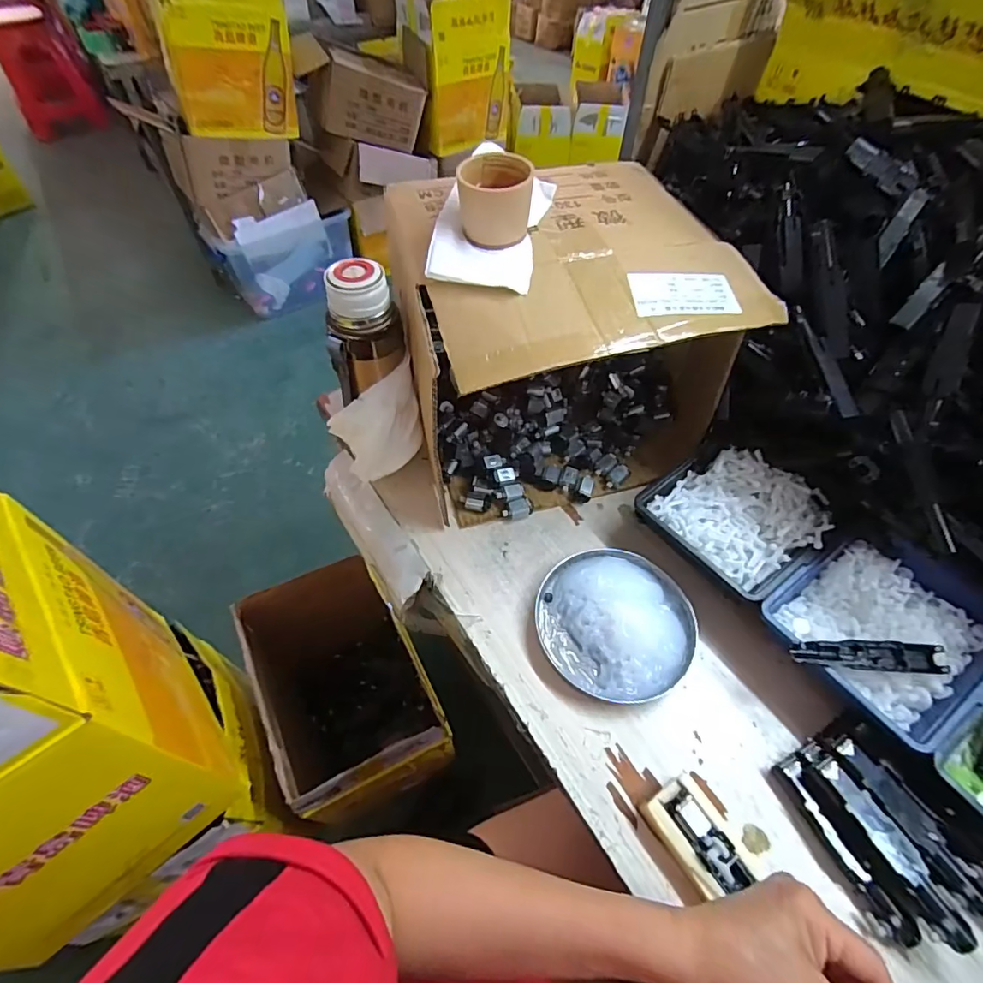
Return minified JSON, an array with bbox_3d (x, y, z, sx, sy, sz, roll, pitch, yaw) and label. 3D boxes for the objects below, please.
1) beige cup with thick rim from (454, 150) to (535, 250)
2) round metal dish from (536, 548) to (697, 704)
[{"bbox_3d":[0.003,-0.256,0.438,0.061,0.052,0.061,1,54,-1],"label":"beige cup with thick rim"},{"bbox_3d":[0.116,0.120,0.471,0.141,0.024,0.142,1,54,-1],"label":"round metal dish"}]

